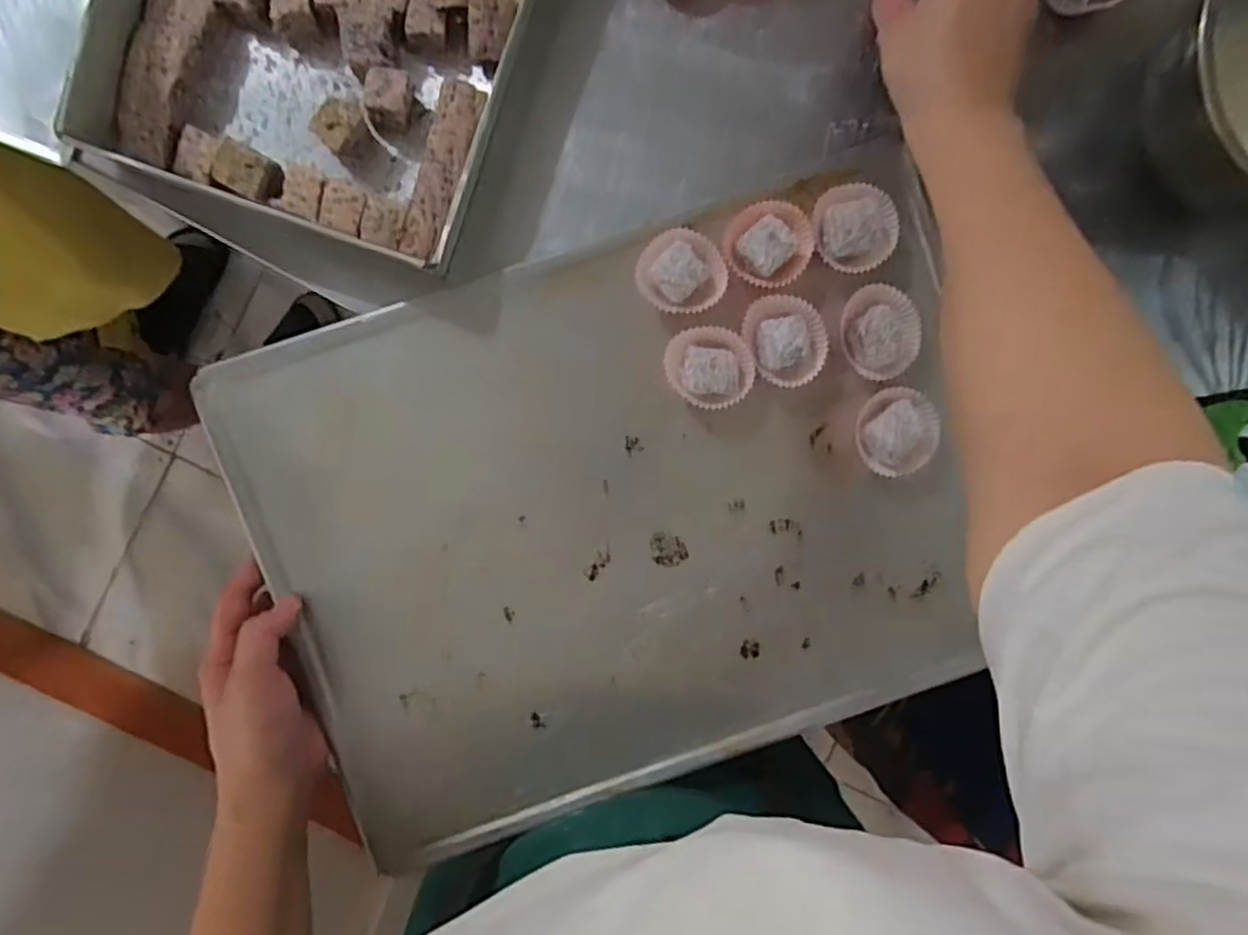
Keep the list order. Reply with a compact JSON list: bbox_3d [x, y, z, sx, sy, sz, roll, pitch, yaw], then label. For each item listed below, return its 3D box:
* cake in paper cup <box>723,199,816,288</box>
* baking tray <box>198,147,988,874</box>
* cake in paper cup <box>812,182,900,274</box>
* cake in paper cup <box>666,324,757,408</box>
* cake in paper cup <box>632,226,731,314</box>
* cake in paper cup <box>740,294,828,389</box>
[{"bbox_3d":[0.085,-0.132,0.426,0.049,0.034,0.045,0,92,-2],"label":"cake in paper cup"},{"bbox_3d":[-0.002,0.031,0.436,0.417,0.036,0.321,-17,93,-1],"label":"baking tray"},{"bbox_3d":[0.134,-0.140,0.426,0.044,0.035,0.050,-39,93,0],"label":"cake in paper cup"},{"bbox_3d":[0.049,-0.058,0.424,0.050,0.028,0.045,8,92,-3],"label":"cake in paper cup"},{"bbox_3d":[0.034,-0.114,0.426,0.051,0.027,0.045,7,92,-3],"label":"cake in paper cup"},{"bbox_3d":[0.095,-0.075,0.430,0.042,0.032,0.053,-28,93,-1],"label":"cake in paper cup"}]

